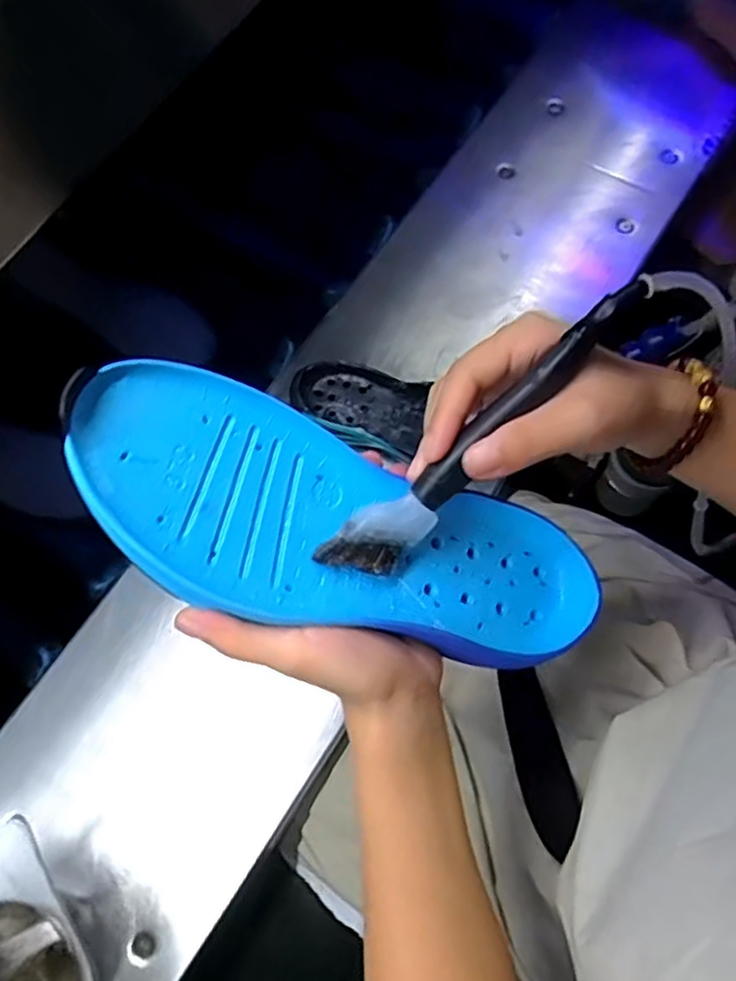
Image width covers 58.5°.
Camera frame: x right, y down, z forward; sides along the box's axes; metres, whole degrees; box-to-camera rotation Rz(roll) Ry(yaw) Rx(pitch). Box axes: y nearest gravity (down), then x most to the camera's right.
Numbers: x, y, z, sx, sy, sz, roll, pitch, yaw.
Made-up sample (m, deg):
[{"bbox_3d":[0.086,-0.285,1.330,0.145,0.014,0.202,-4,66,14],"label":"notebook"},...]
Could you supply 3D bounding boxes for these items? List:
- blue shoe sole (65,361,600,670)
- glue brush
[{"bbox_3d":[-0.006,0.021,0.299,0.244,0.026,0.091,21,72,-19],"label":"blue shoe sole"},{"bbox_3d":[0.049,-0.025,0.285,0.175,0.028,0.024,-46,75,10],"label":"glue brush"}]

